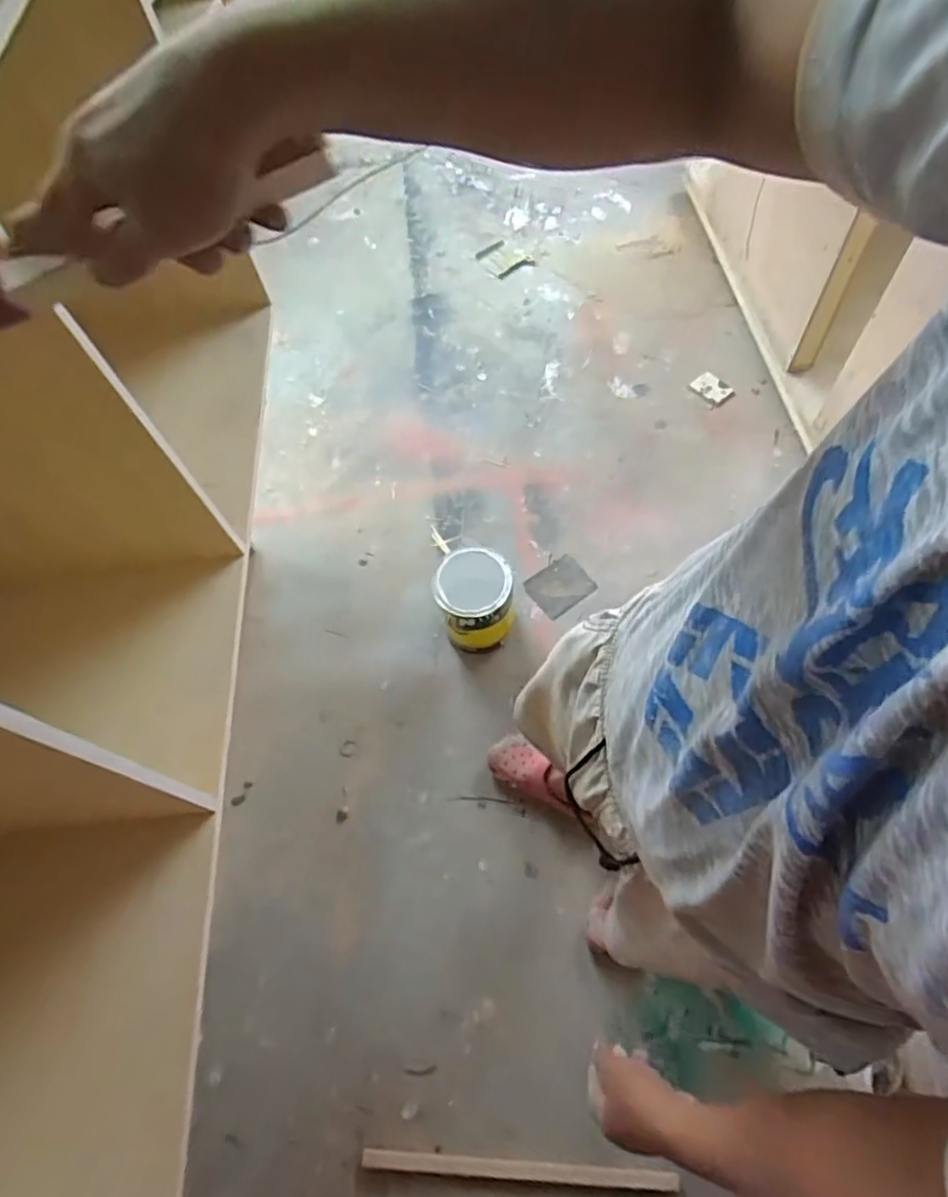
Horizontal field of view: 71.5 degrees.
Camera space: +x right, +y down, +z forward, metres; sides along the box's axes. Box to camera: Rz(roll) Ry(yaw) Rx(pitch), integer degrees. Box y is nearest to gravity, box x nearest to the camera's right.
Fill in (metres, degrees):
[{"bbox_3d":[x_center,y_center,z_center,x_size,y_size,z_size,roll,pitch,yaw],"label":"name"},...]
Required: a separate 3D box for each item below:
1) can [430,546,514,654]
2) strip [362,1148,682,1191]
[{"bbox_3d":[0.007,0.019,1.446,0.165,0.213,0.182,-17,64,-5],"label":"can"},{"bbox_3d":[0.070,0.941,1.084,0.512,0.025,0.026,0,63,4],"label":"strip"}]

